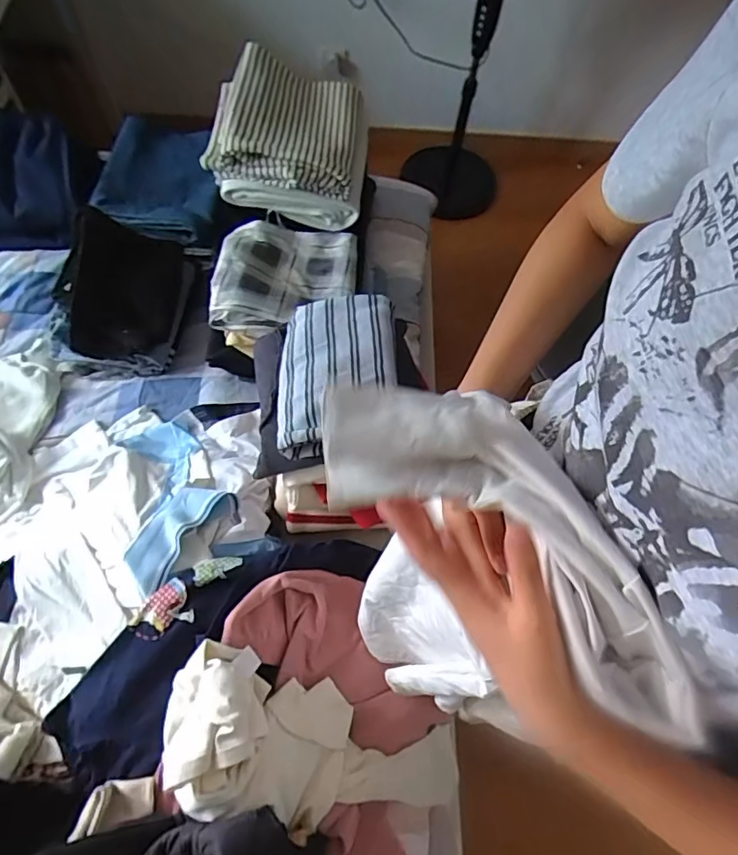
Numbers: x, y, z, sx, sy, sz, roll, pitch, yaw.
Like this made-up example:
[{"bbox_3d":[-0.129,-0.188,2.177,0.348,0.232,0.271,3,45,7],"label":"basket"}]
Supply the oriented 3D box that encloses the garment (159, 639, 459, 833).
[{"bbox_3d":[-0.049,0.443,0.711,0.457,0.083,0.174,31,63,-25],"label":"garment"}]

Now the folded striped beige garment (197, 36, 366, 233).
[{"bbox_3d":[-0.153,-0.539,0.992,0.284,0.173,0.243,5,65,-1],"label":"folded striped beige garment"}]

